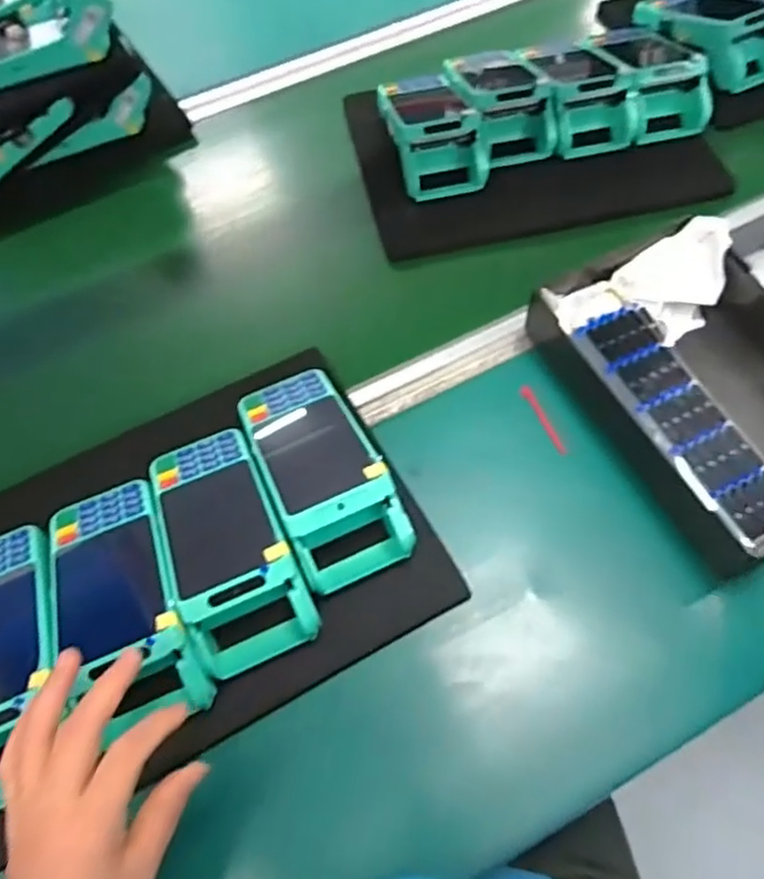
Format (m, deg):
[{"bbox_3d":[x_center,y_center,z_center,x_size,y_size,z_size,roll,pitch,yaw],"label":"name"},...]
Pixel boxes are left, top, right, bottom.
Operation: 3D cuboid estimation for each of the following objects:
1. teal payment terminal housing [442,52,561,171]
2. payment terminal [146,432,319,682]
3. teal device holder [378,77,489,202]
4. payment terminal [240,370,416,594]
[{"bbox_3d":[0.119,-0.350,0.682,0.083,0.062,0.156,-12,61,-4],"label":"teal payment terminal housing"},{"bbox_3d":[-0.108,0.067,0.461,0.074,0.069,0.170,-23,62,-10],"label":"payment terminal"},{"bbox_3d":[0.049,-0.318,0.657,0.084,0.053,0.168,-9,61,-2],"label":"teal device holder"},{"bbox_3d":[-0.047,0.019,0.485,0.079,0.067,0.174,-23,62,-10],"label":"payment terminal"}]

